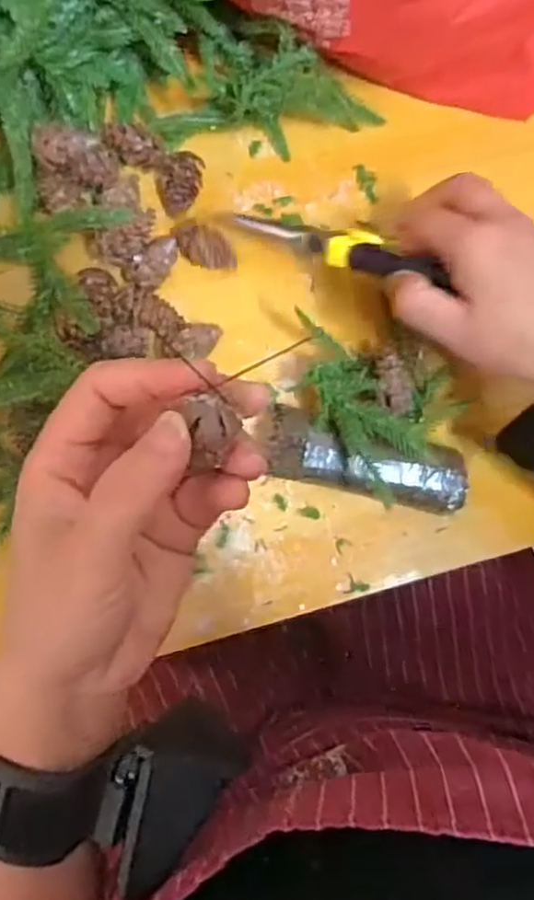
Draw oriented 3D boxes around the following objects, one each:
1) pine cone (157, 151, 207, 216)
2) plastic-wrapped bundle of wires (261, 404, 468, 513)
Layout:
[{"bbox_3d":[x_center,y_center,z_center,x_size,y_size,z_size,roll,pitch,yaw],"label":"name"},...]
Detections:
[{"bbox_3d":[-0.049,-0.149,0.390,0.024,0.020,0.033,5,84,-4],"label":"pine cone"},{"bbox_3d":[0.054,0.006,0.381,0.113,0.032,0.036,13,84,-4],"label":"plastic-wrapped bundle of wires"}]

